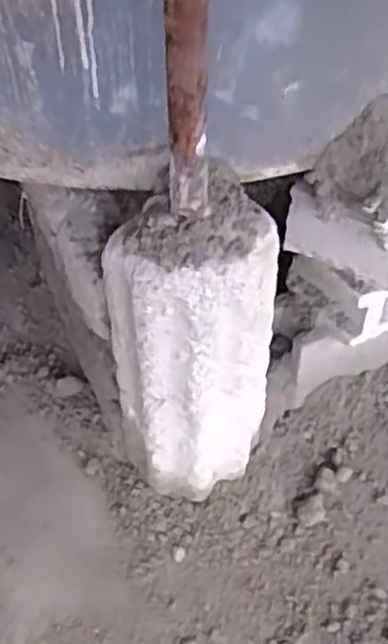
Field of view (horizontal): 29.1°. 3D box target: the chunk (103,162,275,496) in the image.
[{"bbox_3d":[-0.005,0.034,1.044,0.195,0.474,0.193,1,50,-1],"label":"chunk"}]

